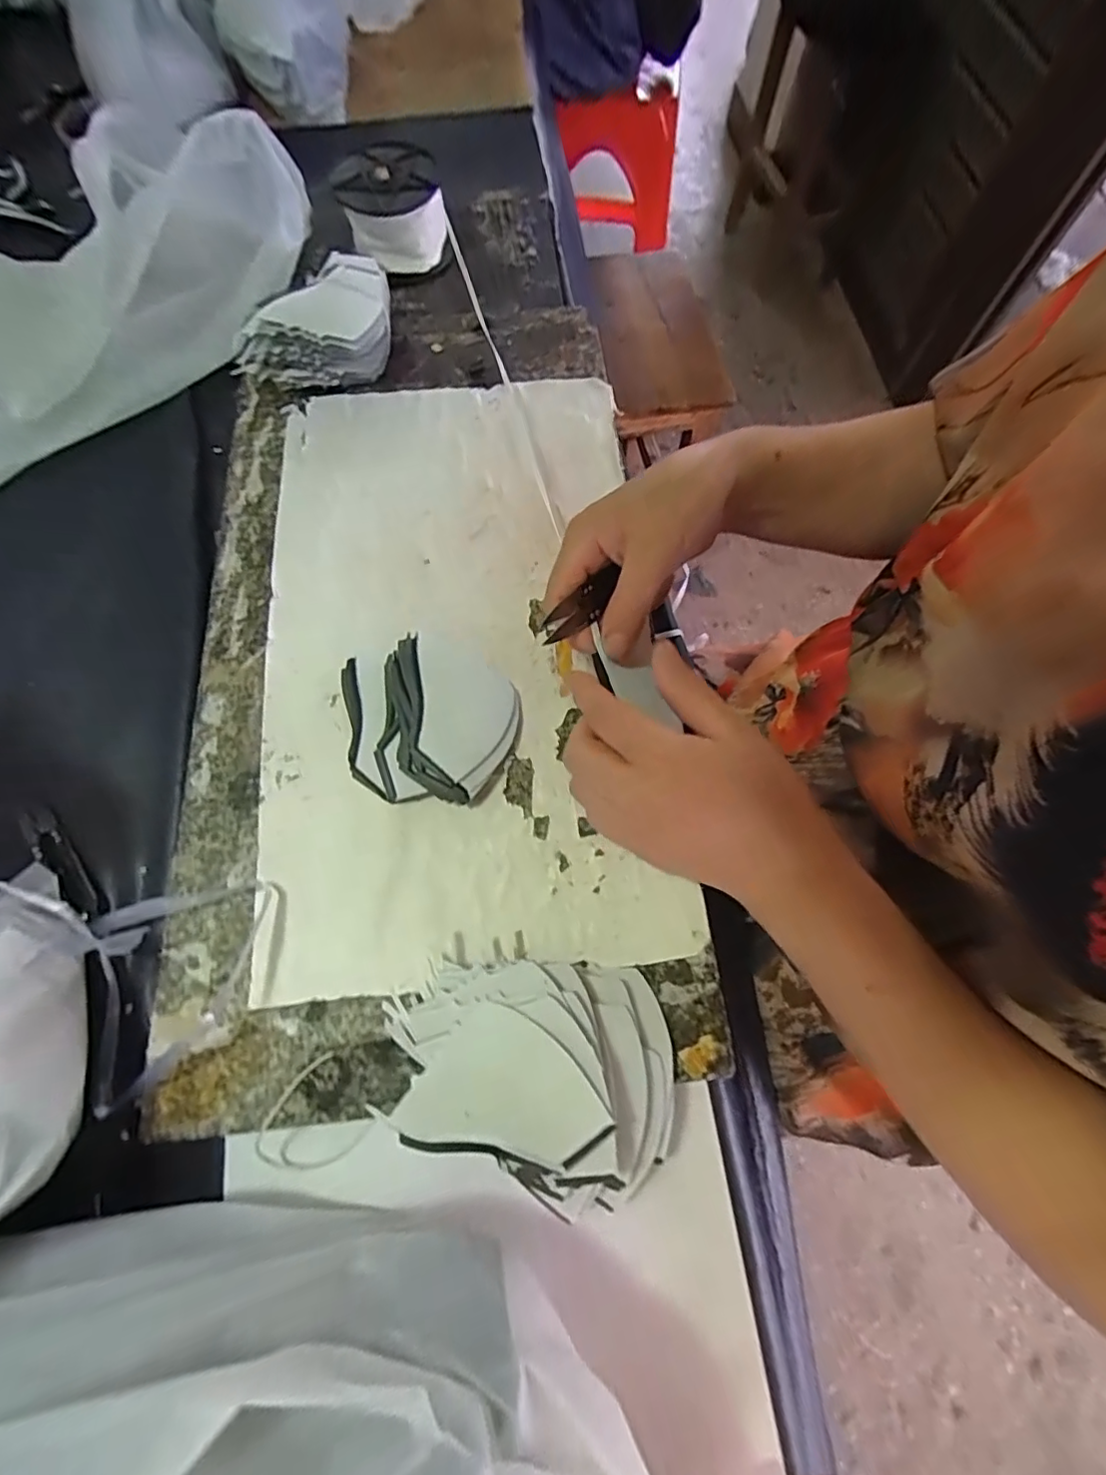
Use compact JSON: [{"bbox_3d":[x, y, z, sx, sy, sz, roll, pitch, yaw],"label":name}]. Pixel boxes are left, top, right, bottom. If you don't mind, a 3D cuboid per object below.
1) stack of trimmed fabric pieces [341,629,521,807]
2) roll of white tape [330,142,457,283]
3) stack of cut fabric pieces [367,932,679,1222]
[{"bbox_3d":[-0.076,-0.014,0.345,0.102,0.023,0.117,-30,73,-12],"label":"stack of trimmed fabric pieces"},{"bbox_3d":[-0.139,-0.462,0.504,0.086,0.065,0.094,0,68,0],"label":"roll of white tape"},{"bbox_3d":[-0.009,0.151,0.269,0.137,0.047,0.093,14,70,4],"label":"stack of cut fabric pieces"}]

